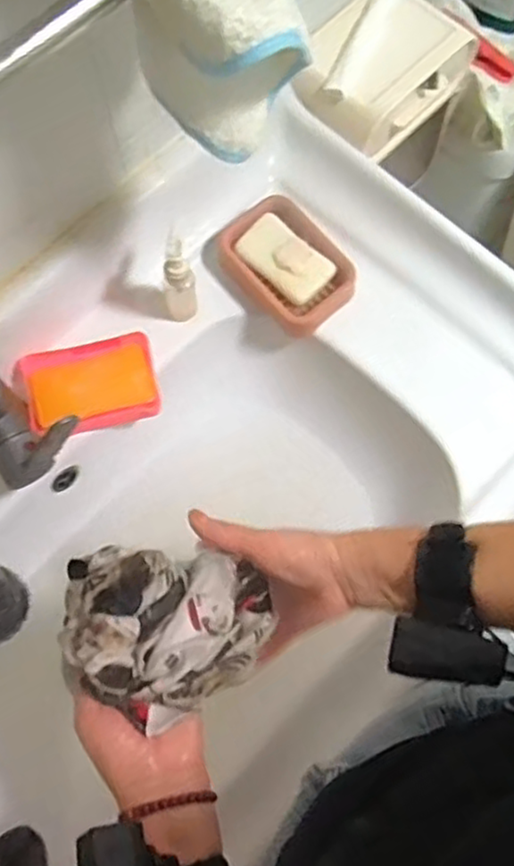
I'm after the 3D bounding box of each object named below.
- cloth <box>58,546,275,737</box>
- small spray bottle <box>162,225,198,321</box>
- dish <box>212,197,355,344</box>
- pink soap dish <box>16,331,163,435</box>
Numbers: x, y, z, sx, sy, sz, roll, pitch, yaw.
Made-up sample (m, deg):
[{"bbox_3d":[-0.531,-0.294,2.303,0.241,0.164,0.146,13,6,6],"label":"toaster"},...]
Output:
[{"bbox_3d":[-0.057,0.128,0.468,0.131,0.083,0.109,-12,74,-4],"label":"cloth"},{"bbox_3d":[-0.069,-0.131,0.598,0.024,0.107,0.019,-40,77,-11],"label":"small spray bottle"},{"bbox_3d":[0.029,-0.157,0.648,0.091,0.029,0.125,-38,77,-11],"label":"dish"},{"bbox_3d":[-0.148,-0.042,0.615,0.116,0.021,0.080,-12,74,-4],"label":"pink soap dish"}]

